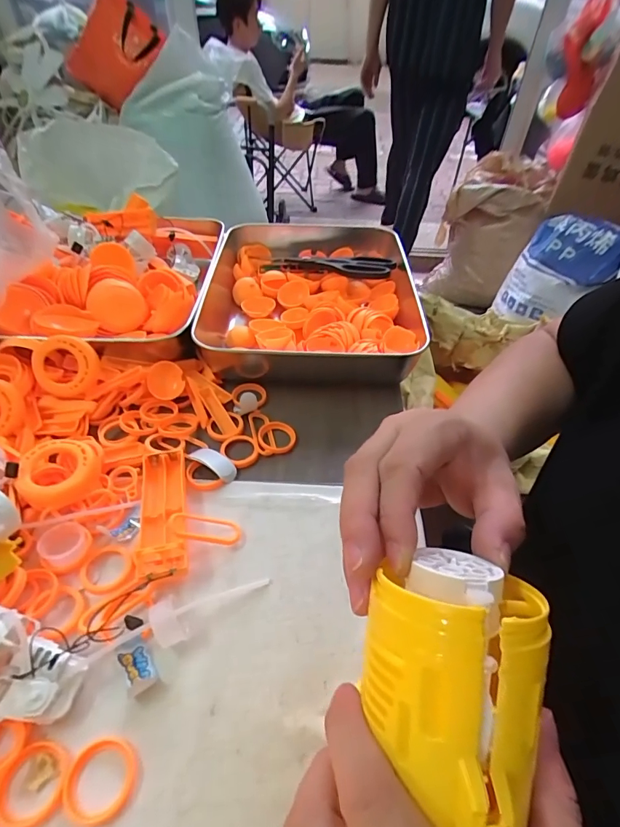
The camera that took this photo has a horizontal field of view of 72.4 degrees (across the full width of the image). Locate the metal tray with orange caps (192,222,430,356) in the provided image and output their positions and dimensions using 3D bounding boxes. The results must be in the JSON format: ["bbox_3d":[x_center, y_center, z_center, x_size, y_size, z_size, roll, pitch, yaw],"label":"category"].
[{"bbox_3d":[0.001,-0.150,0.522,0.259,0.055,0.310,1,45,-1],"label":"metal tray with orange caps"}]

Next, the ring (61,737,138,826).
[{"bbox_3d":[-0.110,0.192,0.222,0.035,0.004,0.035,1,45,-1],"label":"ring"}]

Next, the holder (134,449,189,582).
[{"bbox_3d":[-0.115,0.071,0.327,0.035,0.024,0.109,-9,47,-11],"label":"holder"}]

